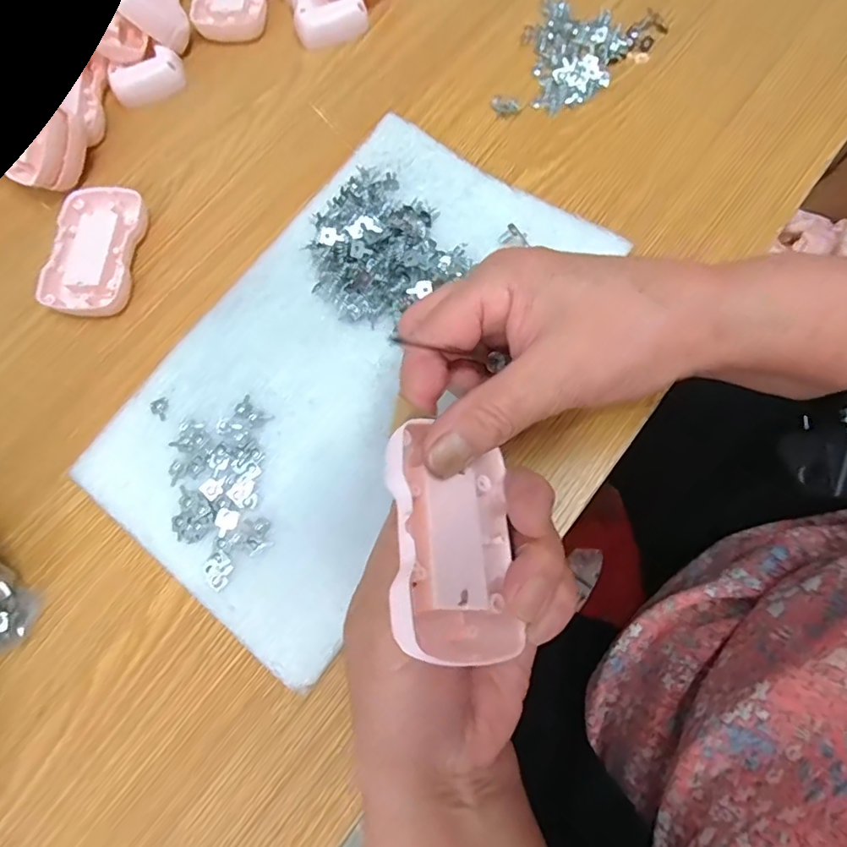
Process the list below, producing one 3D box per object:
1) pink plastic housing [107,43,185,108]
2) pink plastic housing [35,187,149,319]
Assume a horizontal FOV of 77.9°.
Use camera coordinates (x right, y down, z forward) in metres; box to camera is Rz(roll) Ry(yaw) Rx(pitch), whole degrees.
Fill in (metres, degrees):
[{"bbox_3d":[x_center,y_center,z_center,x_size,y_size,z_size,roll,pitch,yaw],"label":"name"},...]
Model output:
[{"bbox_3d":[-0.201,-0.252,0.383,0.052,0.014,0.032,-29,74,-4],"label":"pink plastic housing"},{"bbox_3d":[-0.214,-0.112,0.343,0.054,0.014,0.087,4,74,6],"label":"pink plastic housing"}]

